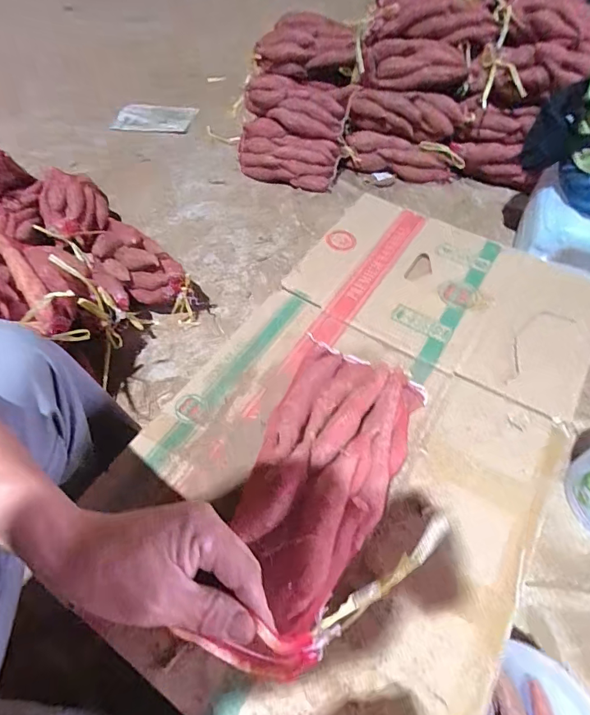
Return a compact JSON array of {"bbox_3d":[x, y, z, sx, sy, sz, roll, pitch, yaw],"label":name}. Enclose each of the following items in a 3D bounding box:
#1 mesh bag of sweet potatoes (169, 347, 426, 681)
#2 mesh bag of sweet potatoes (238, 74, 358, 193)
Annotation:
[{"bbox_3d":[0.036,0.118,0.422,0.143,0.097,0.333,16,51,12],"label":"mesh bag of sweet potatoes"},{"bbox_3d":[-0.015,-0.681,1.296,0.317,0.216,0.208,12,56,9],"label":"mesh bag of sweet potatoes"}]

